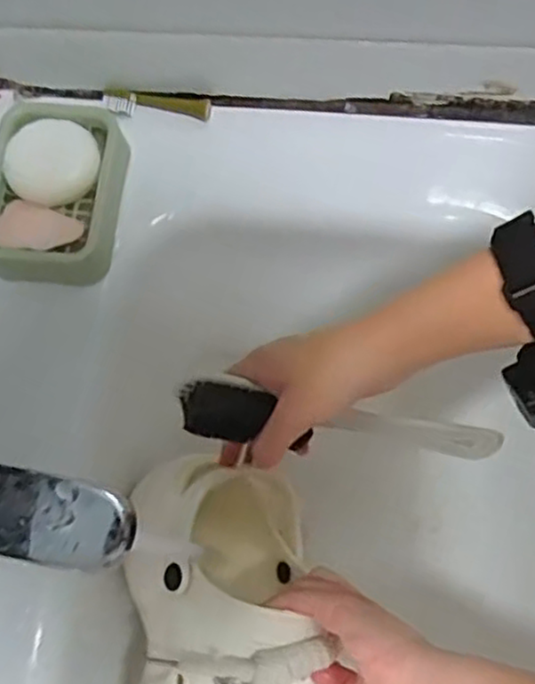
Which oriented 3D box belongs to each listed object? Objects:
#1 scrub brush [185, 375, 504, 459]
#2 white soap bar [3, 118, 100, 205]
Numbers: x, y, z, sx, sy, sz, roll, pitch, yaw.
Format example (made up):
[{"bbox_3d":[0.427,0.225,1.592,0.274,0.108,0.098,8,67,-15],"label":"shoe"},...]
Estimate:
[{"bbox_3d":[0.056,0.054,0.444,0.225,0.036,0.033,14,69,-28],"label":"scrub brush"},{"bbox_3d":[-0.148,-0.123,0.490,0.056,0.027,0.063,41,77,14],"label":"white soap bar"}]

